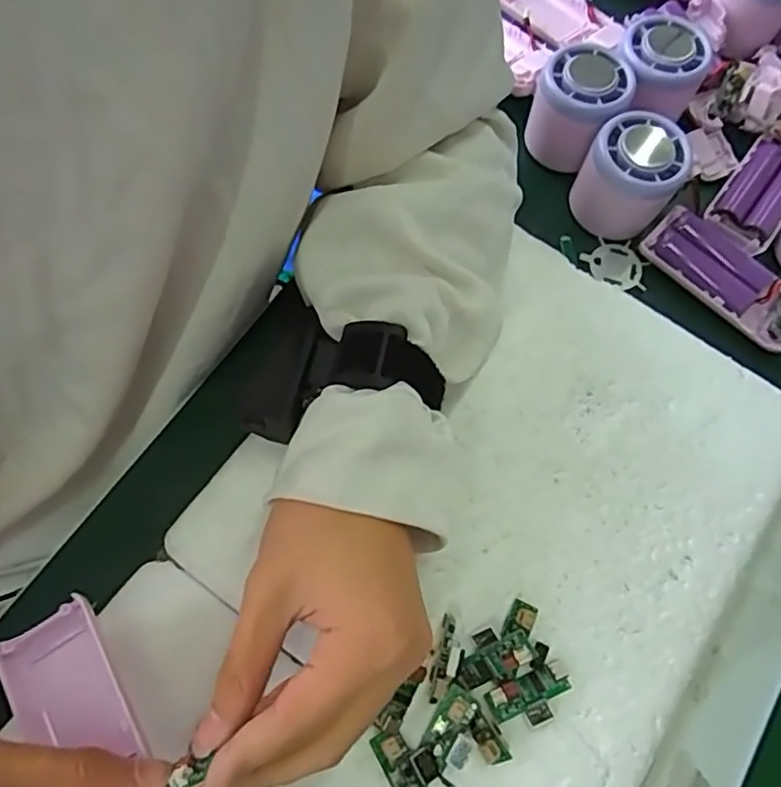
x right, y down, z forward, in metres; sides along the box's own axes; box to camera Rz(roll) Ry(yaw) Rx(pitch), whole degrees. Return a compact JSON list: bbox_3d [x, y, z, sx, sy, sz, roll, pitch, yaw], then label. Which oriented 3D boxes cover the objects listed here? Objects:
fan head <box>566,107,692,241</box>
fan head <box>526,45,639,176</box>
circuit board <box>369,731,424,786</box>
[{"bbox_3d":[0.145,-0.133,0.371,0.057,0.047,0.053,35,73,9],"label":"fan head"},{"bbox_3d":[0.116,-0.180,0.385,0.056,0.048,0.059,1,71,-2],"label":"fan head"},{"bbox_3d":[0.005,0.171,0.274,0.014,0.009,0.038,-27,75,-11],"label":"circuit board"}]

